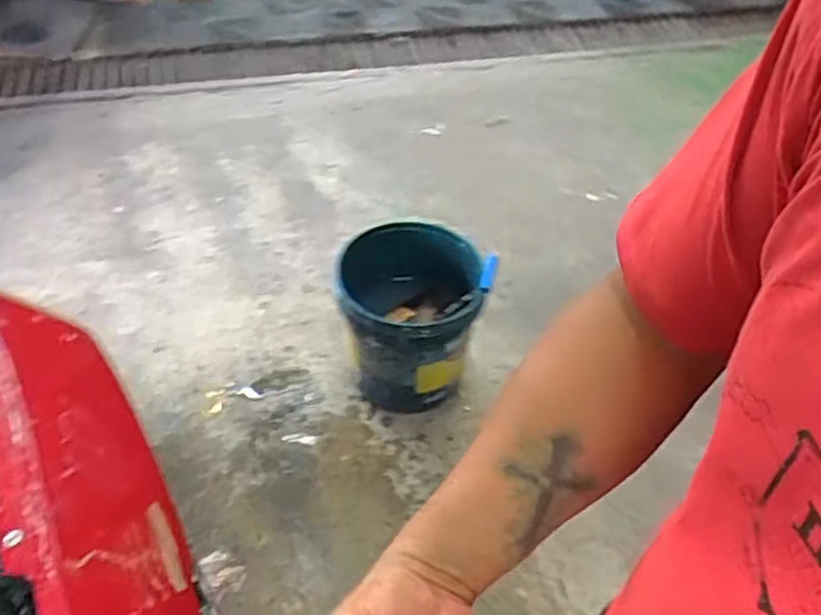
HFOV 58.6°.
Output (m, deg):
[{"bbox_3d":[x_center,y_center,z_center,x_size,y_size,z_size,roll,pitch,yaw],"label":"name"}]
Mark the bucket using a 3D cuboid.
[{"bbox_3d":[0.018,0.004,1.533,0.302,0.281,0.301,2,47,-2],"label":"bucket"}]

